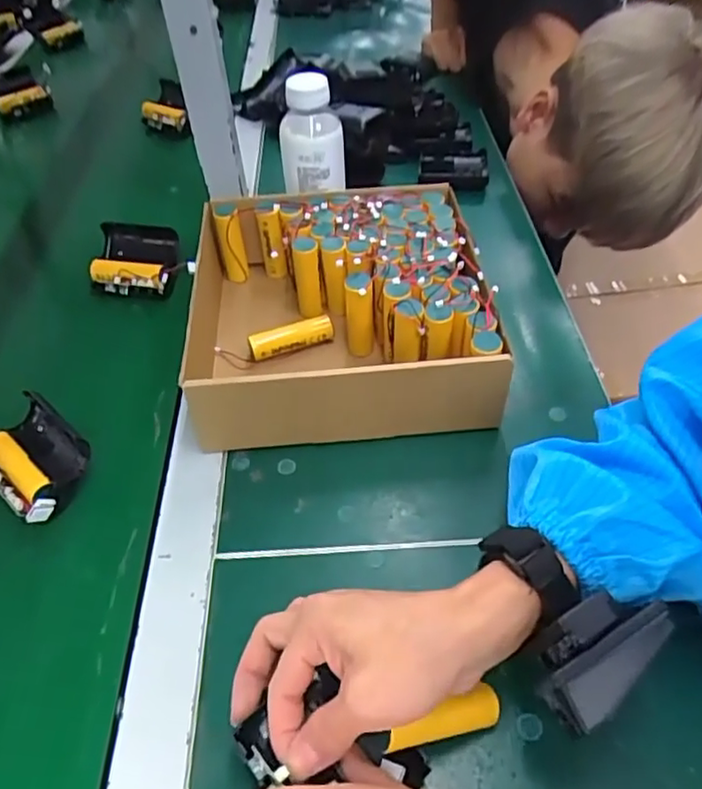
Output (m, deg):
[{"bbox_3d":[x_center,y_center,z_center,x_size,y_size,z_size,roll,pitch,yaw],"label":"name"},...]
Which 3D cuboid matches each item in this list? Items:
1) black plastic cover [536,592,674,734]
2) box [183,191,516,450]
[{"bbox_3d":[0.115,0.116,0.285,0.067,0.022,0.039,-31,52,-25],"label":"black plastic cover"},{"bbox_3d":[-0.008,-0.072,0.517,0.216,0.084,0.229,-5,47,-2],"label":"box"}]

